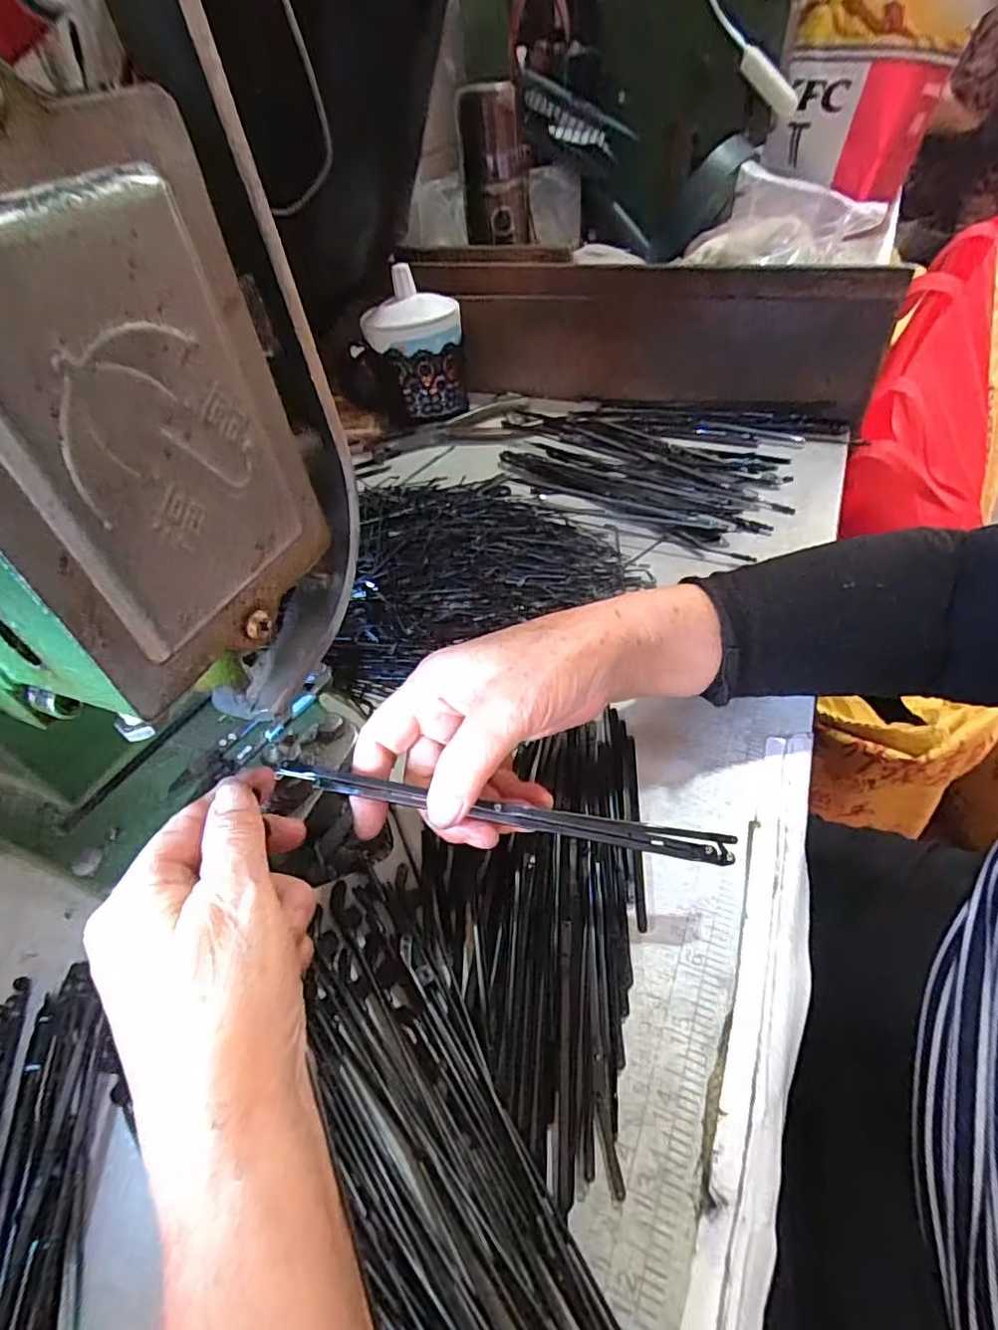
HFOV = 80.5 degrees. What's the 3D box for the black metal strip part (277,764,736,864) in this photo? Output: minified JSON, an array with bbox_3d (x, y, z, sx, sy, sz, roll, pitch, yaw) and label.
[{"bbox_3d":[0.002,0.060,0.242,0.186,0.005,0.011,9,50,2],"label":"black metal strip part"}]

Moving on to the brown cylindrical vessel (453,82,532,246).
[{"bbox_3d":[-0.004,-0.478,0.570,0.064,0.118,0.061,-4,47,3],"label":"brown cylindrical vessel"}]

